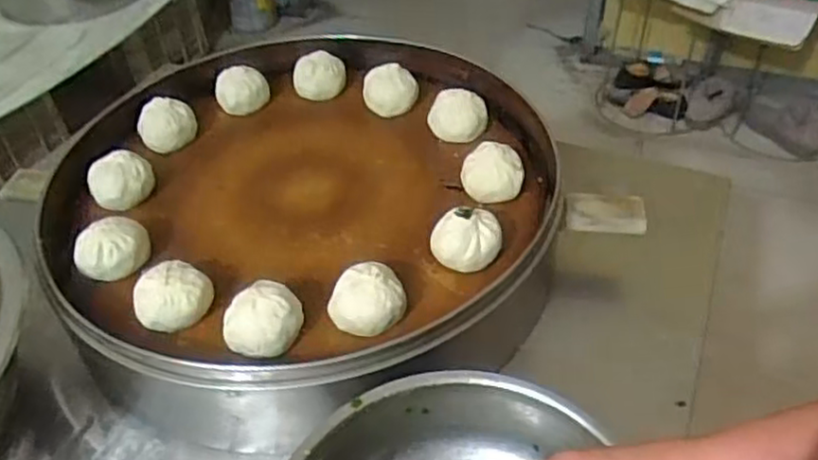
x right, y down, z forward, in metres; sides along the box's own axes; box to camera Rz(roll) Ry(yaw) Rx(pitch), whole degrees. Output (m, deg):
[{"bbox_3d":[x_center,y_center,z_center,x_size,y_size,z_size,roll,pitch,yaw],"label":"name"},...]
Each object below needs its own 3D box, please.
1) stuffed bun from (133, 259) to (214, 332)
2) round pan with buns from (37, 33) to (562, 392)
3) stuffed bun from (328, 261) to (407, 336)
[{"bbox_3d":[-0.194,0.052,0.585,0.059,0.033,0.048,-27,49,-21],"label":"stuffed bun"},{"bbox_3d":[-0.098,-0.051,0.700,0.468,0.051,0.486,-2,45,2],"label":"round pan with buns"},{"bbox_3d":[-0.034,0.055,0.569,0.060,0.033,0.047,-8,45,-4],"label":"stuffed bun"}]

